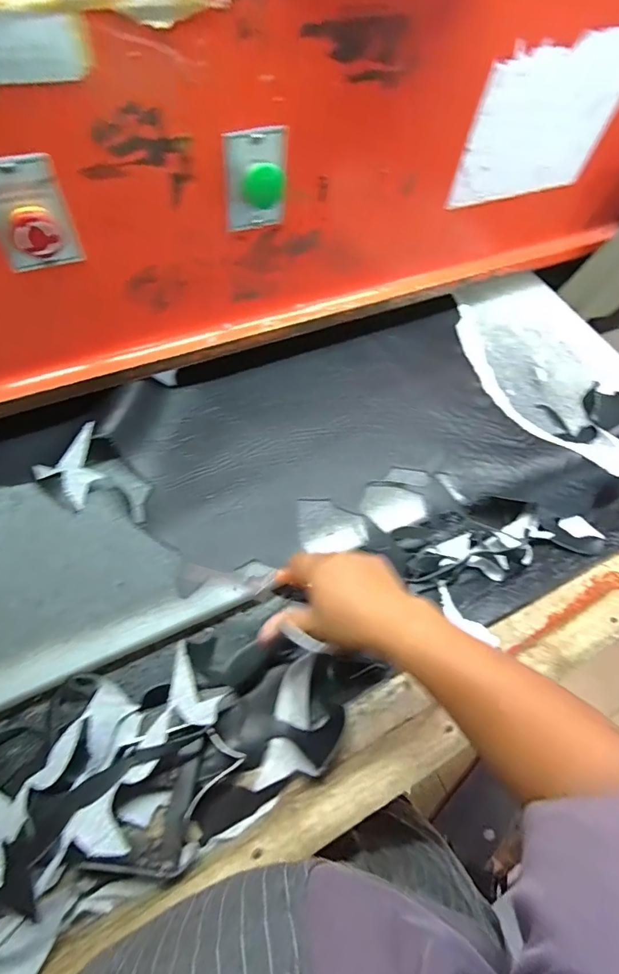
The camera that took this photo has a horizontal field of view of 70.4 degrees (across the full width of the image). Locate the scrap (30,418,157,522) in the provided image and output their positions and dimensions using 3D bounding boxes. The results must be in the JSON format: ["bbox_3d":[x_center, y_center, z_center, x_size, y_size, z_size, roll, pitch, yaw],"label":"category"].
[{"bbox_3d":[-0.244,-0.008,0.503,0.125,0.056,0.079,36,64,16],"label":"scrap"}]

